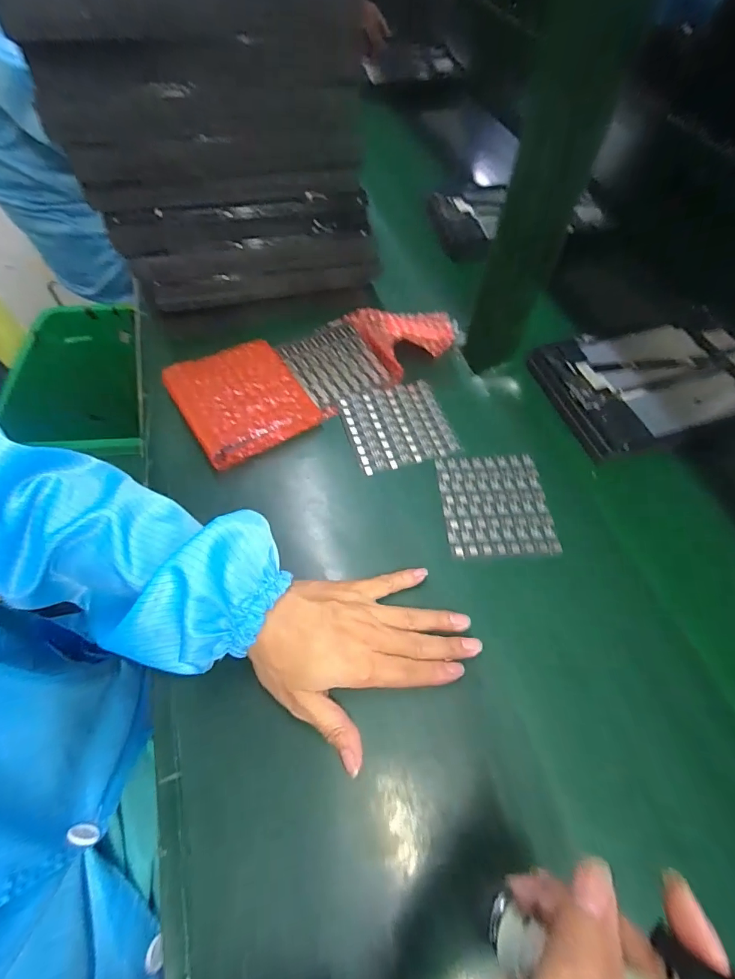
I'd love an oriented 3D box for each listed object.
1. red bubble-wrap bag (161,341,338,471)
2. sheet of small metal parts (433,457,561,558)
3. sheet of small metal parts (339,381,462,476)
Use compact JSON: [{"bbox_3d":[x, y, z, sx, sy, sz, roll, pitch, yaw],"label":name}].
[{"bbox_3d":[-0.120,-0.092,0.424,0.123,0.025,0.122,-30,66,-18],"label":"red bubble-wrap bag"},{"bbox_3d":[0.115,0.013,0.383,0.093,0.006,0.101,-2,60,-4],"label":"sheet of small metal parts"},{"bbox_3d":[0.031,-0.065,0.430,0.100,0.004,0.094,-15,62,-11],"label":"sheet of small metal parts"}]

